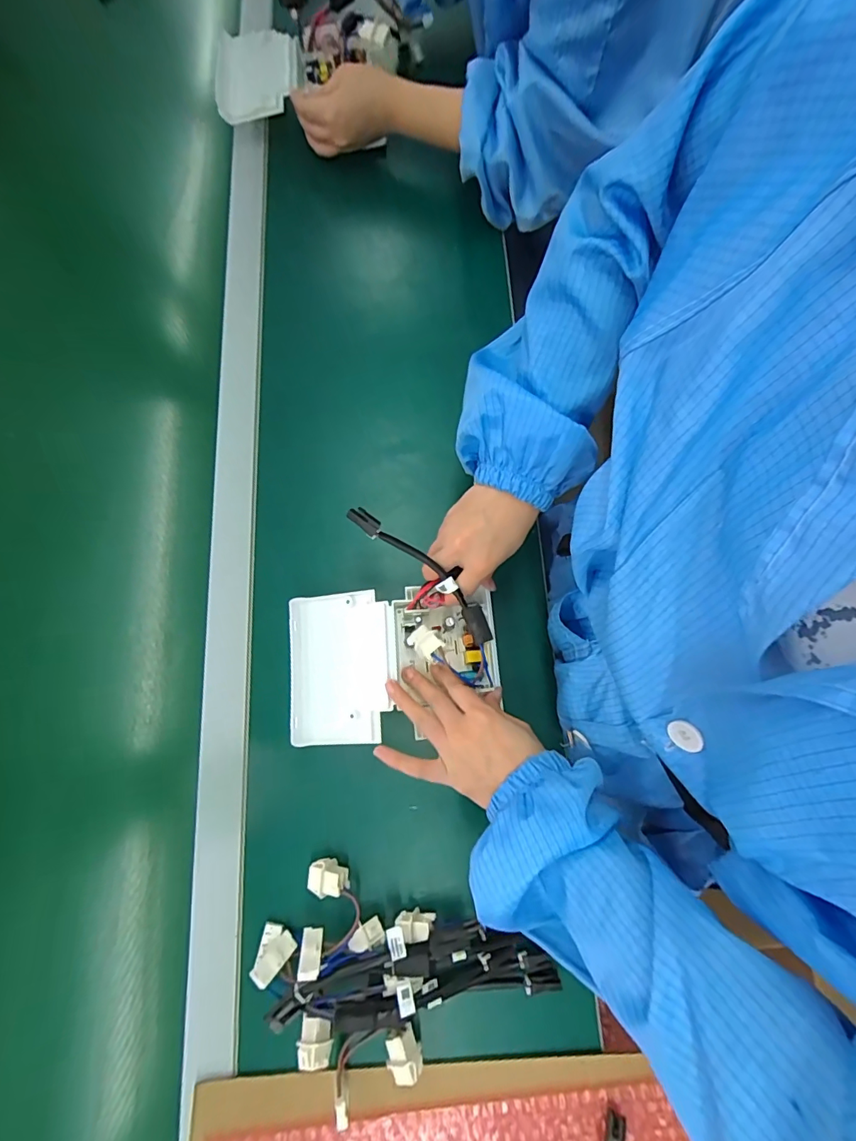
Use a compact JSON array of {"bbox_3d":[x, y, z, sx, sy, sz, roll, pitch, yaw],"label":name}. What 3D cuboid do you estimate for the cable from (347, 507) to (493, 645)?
[{"bbox_3d":[-0.003,0.001,0.381,0.151,0.010,0.025,45,79,1],"label":"cable"}]

